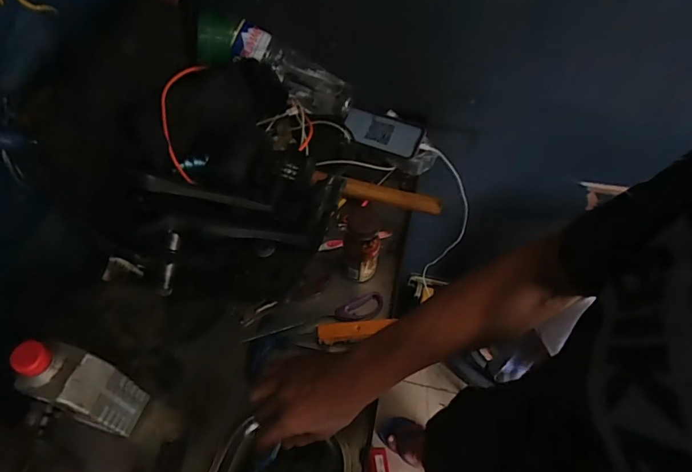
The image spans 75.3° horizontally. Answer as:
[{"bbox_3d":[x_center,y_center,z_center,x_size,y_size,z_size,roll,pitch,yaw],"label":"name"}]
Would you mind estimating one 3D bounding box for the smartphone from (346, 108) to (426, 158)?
[{"bbox_3d":[0.066,-0.184,0.792,0.136,0.015,0.073,15,72,2],"label":"smartphone"}]

